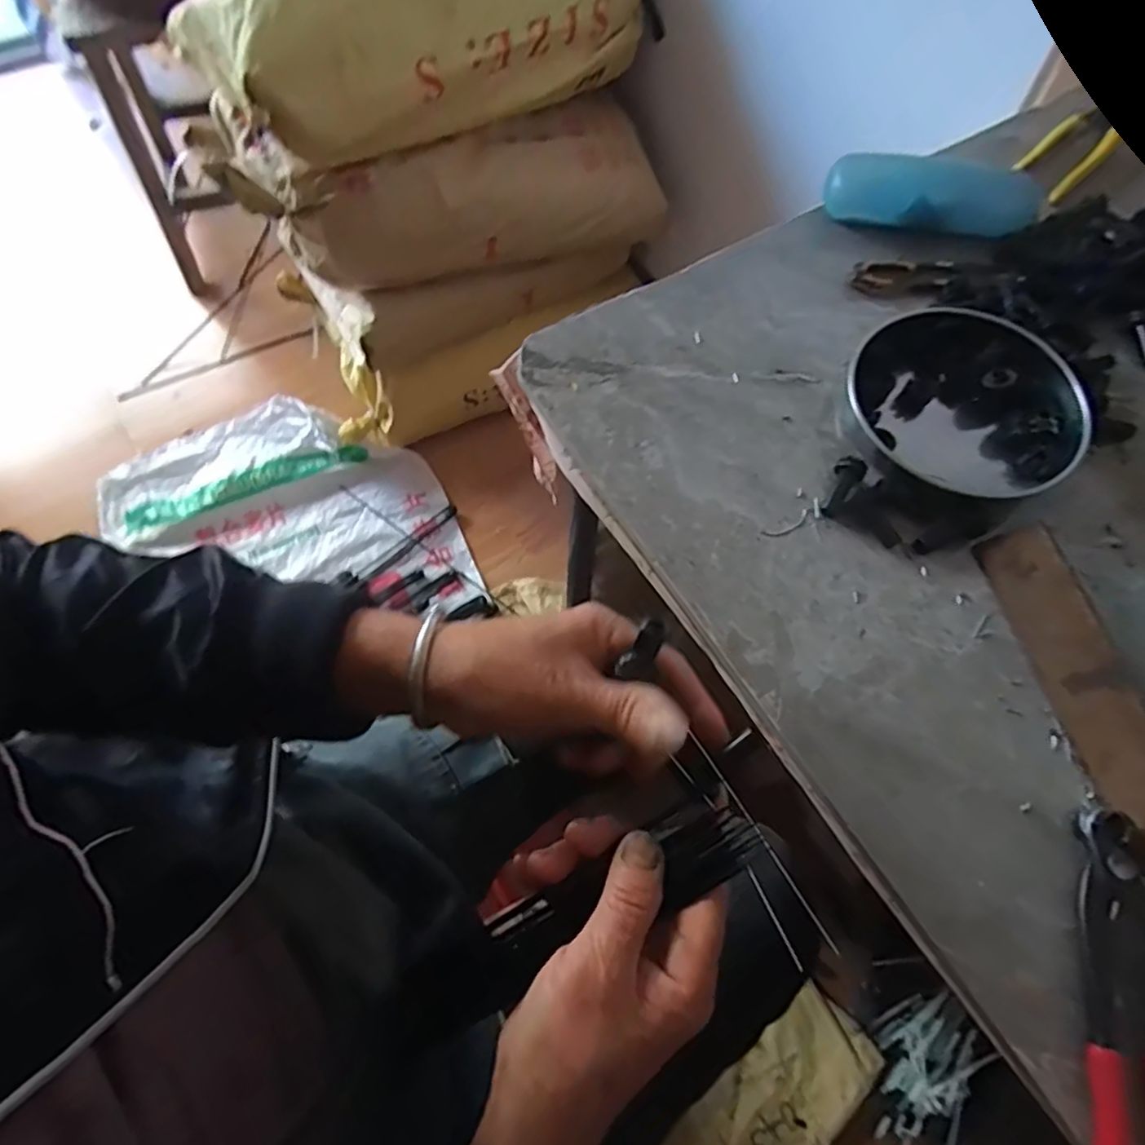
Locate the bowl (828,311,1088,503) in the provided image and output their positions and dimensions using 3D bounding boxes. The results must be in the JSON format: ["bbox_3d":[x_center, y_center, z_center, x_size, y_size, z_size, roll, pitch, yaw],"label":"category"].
[{"bbox_3d":[0.245,-0.105,0.406,0.135,0.038,0.130,0,67,-1],"label":"bowl"}]

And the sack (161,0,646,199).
[{"bbox_3d":[-0.187,-0.755,0.873,0.601,0.196,0.277,-36,72,-15],"label":"sack"}]

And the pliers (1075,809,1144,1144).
[{"bbox_3d":[0.247,0.207,0.274,0.045,0.015,0.192,14,67,5],"label":"pliers"}]

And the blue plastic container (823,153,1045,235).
[{"bbox_3d":[0.271,-0.284,0.476,0.158,0.025,0.047,6,67,1],"label":"blue plastic container"}]

